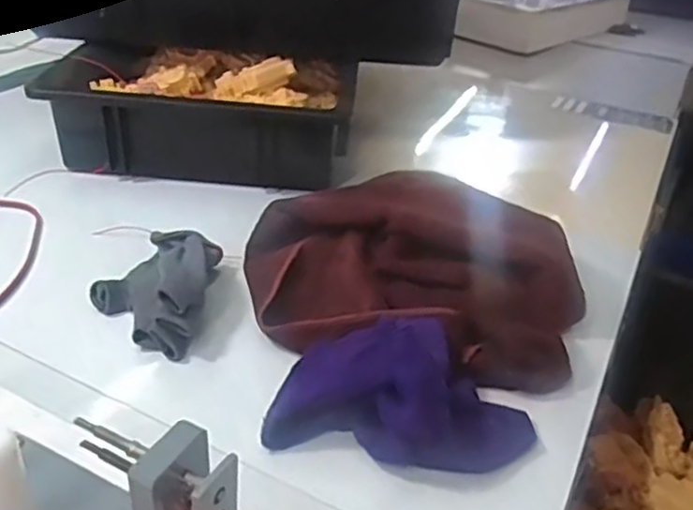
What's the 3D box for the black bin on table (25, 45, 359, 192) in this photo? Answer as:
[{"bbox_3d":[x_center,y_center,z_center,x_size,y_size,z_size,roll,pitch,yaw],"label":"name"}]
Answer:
[{"bbox_3d":[-0.146,-0.164,0.749,0.290,0.086,0.219,6,32,2],"label":"black bin on table"}]

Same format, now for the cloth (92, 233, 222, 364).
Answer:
[{"bbox_3d":[-0.145,0.019,0.510,0.087,0.046,0.125,3,32,-2],"label":"cloth"}]

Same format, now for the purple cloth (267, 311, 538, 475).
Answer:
[{"bbox_3d":[0.040,0.079,0.425,0.160,0.055,0.101,9,33,6],"label":"purple cloth"}]

